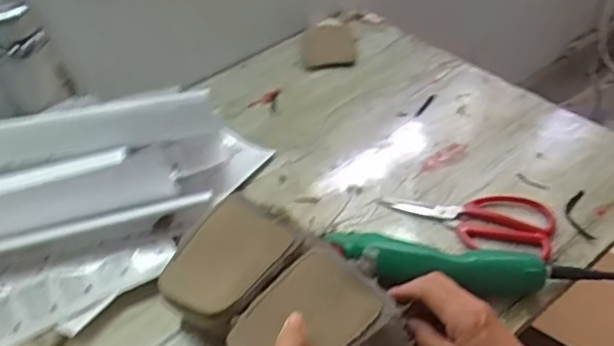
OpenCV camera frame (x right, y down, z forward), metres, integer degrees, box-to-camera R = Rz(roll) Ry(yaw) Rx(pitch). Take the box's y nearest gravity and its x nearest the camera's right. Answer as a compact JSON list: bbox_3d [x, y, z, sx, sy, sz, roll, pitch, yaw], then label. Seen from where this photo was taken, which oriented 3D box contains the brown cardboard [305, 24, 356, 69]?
[{"bbox_3d":[0.039,-0.205,0.904,0.079,0.018,0.081,4,64,12],"label":"brown cardboard"}]

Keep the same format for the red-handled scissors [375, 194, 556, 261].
[{"bbox_3d":[0.181,0.043,0.644,0.188,0.012,0.085,14,47,23],"label":"red-handled scissors"}]

